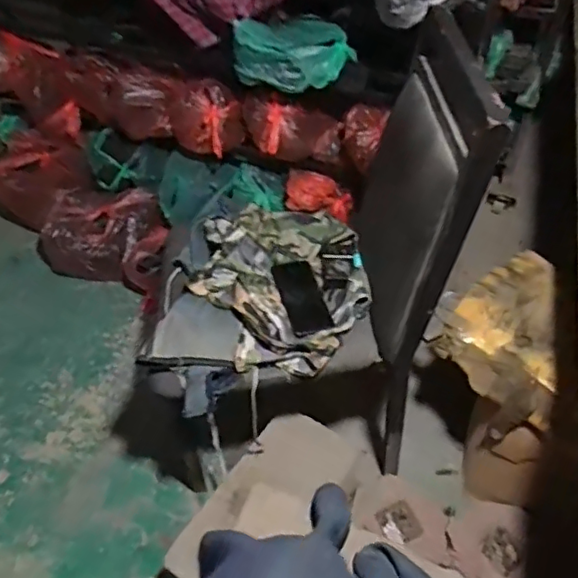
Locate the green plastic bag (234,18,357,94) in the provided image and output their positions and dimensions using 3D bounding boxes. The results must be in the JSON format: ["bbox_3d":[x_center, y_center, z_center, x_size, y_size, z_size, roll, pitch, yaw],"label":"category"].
[{"bbox_3d":[0.018,-0.545,1.332,0.284,0.132,0.134,-9,47,-5],"label":"green plastic bag"}]

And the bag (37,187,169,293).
[{"bbox_3d":[-0.547,-0.152,1.709,0.372,0.154,0.267,5,47,7],"label":"bag"}]

